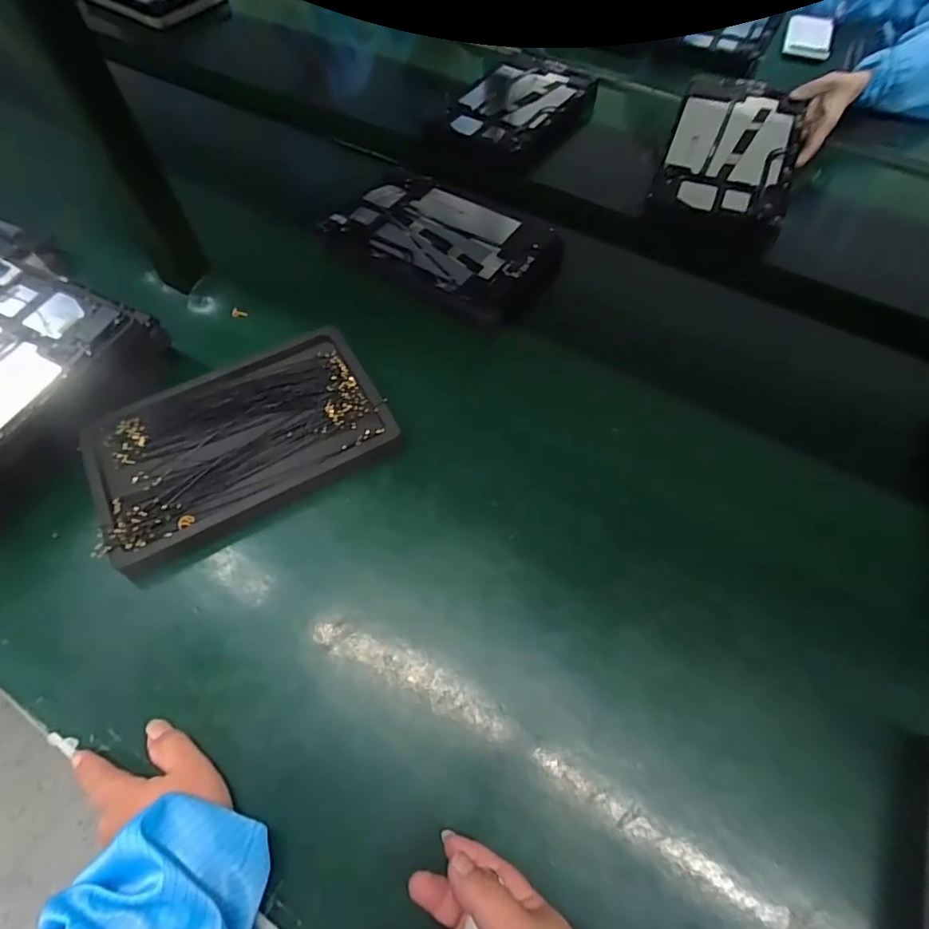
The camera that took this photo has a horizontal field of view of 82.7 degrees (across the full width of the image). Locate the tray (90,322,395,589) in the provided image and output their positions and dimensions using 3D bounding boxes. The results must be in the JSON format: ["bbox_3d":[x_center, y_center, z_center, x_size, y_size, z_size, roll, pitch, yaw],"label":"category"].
[{"bbox_3d":[-0.201,-0.029,0.470,0.246,0.022,0.160,-29,65,-17],"label":"tray"}]

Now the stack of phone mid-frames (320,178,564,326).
[{"bbox_3d":[-0.022,-0.258,0.611,0.246,0.024,0.166,31,64,15],"label":"stack of phone mid-frames"}]

